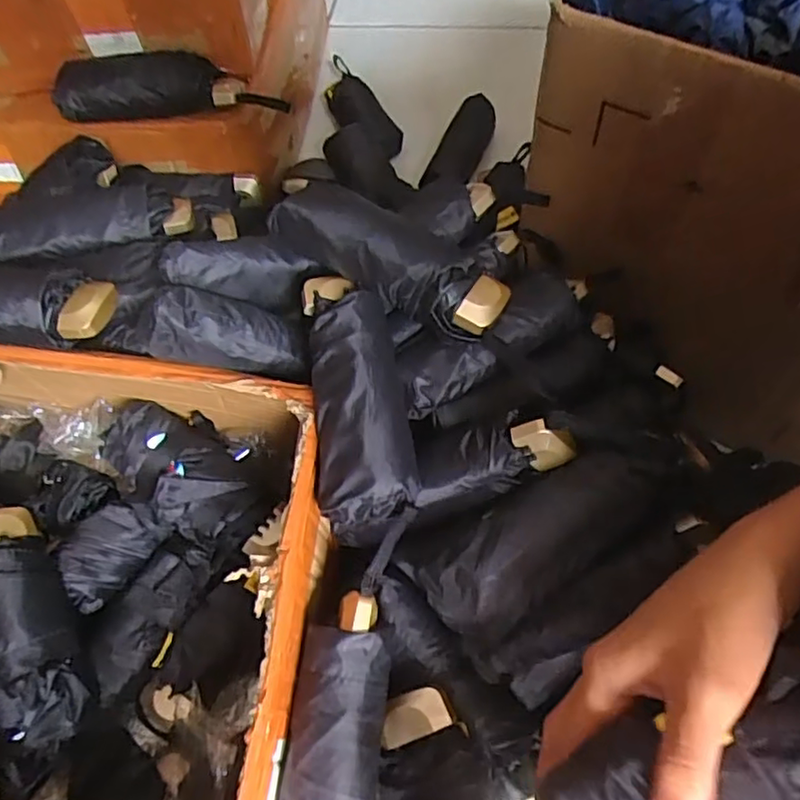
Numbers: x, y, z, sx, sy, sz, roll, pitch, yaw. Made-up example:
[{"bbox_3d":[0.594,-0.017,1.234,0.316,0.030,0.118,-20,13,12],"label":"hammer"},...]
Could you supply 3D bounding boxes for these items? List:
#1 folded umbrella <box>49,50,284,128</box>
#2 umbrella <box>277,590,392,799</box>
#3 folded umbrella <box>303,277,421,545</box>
[{"bbox_3d":[-0.219,-0.300,0.596,0.207,0.048,0.063,-7,59,-1],"label":"folded umbrella"},{"bbox_3d":[-0.038,0.202,0.345,0.054,0.041,0.175,5,59,6],"label":"umbrella"},{"bbox_3d":[-0.028,-0.003,0.413,0.060,0.050,0.179,-8,59,-2],"label":"folded umbrella"}]

